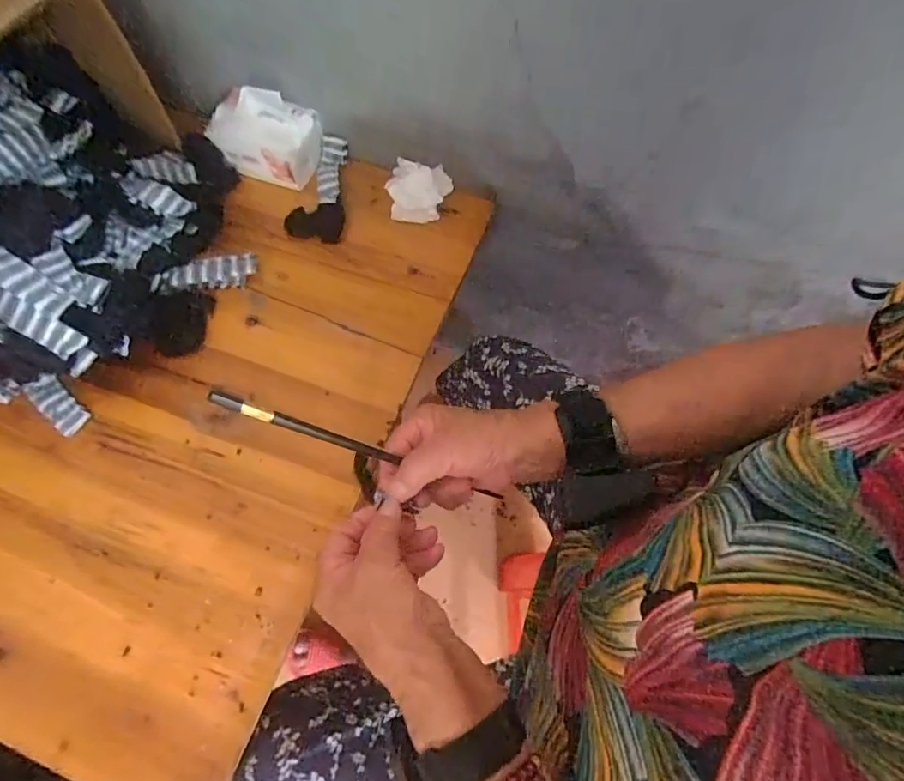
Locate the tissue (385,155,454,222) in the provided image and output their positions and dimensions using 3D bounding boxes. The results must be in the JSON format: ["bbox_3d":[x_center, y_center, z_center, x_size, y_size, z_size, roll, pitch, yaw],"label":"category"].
[{"bbox_3d":[-0.045,-0.275,0.702,0.090,0.047,0.075,-1,67,-2],"label":"tissue"}]

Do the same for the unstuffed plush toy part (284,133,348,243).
[{"bbox_3d":[-0.185,-0.281,0.710,0.077,0.031,0.160,3,67,0],"label":"unstuffed plush toy part"}]

